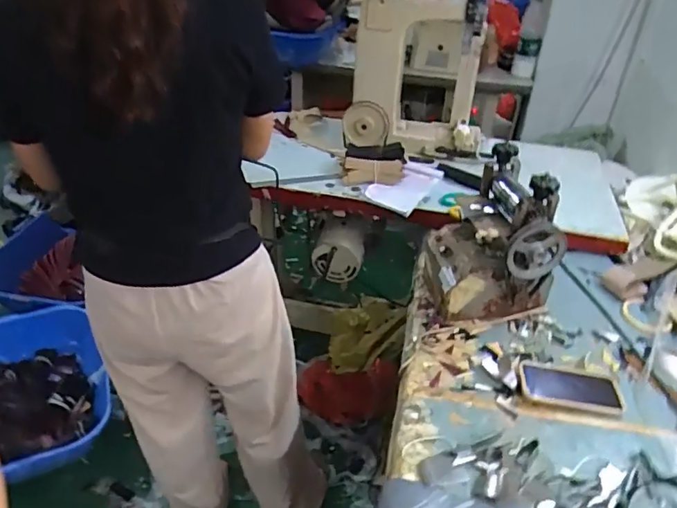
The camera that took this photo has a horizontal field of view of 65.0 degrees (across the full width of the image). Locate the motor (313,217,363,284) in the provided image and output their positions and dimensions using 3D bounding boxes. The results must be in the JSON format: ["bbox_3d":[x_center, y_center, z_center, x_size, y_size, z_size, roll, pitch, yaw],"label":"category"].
[{"bbox_3d":[-0.001,-0.005,1.431,0.133,0.152,0.114,4,36,2],"label":"motor"}]

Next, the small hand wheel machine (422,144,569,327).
[{"bbox_3d":[0.285,-0.032,0.979,0.181,0.288,0.189,-2,36,-7],"label":"small hand wheel machine"}]

